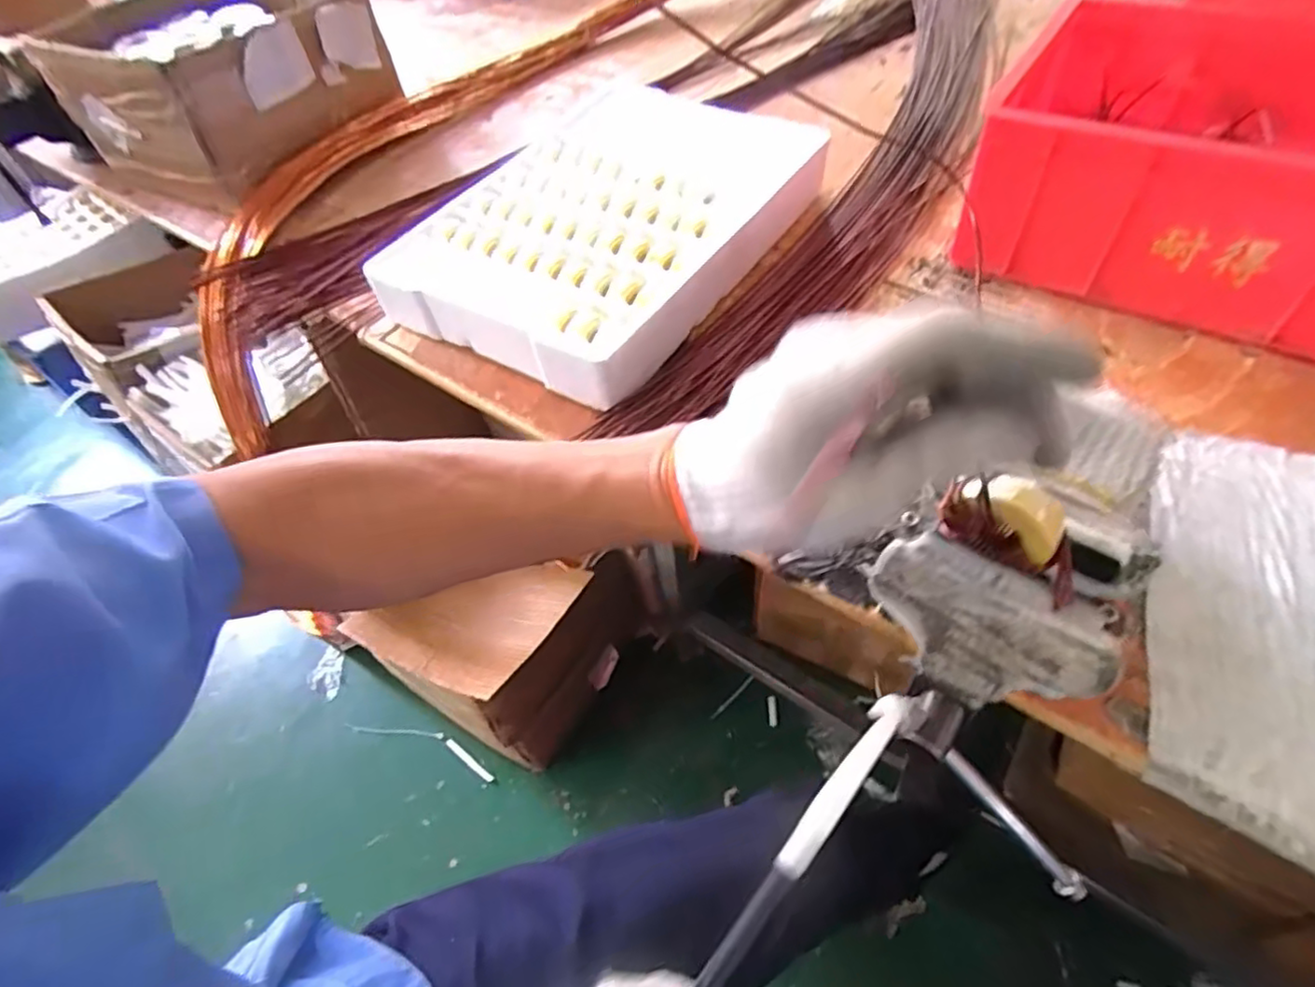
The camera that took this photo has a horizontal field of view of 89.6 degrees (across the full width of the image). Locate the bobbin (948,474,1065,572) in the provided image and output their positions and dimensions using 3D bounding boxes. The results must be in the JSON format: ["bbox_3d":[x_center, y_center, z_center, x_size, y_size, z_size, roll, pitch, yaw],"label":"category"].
[{"bbox_3d":[0.161,0.012,0.304,0.045,0.035,0.021,29,60,25],"label":"bobbin"}]

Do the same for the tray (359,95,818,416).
[{"bbox_3d":[-0.048,-0.281,0.693,0.299,0.074,0.415,26,59,24],"label":"tray"}]

